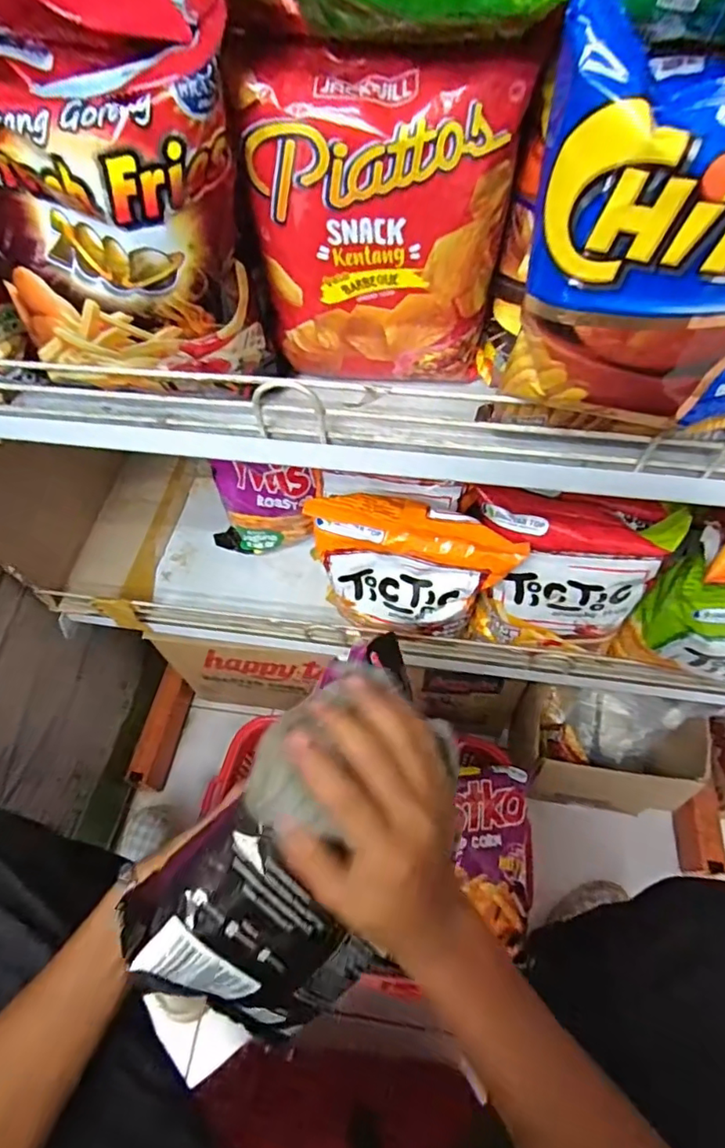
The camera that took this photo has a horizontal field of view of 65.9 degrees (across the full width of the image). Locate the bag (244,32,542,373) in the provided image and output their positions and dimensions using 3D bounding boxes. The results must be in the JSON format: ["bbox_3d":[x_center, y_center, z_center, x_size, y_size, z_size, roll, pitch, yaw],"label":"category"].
[{"bbox_3d":[0.009,-0.176,0.309,0.131,0.161,0.037,5,58,4],"label":"bag"}]

